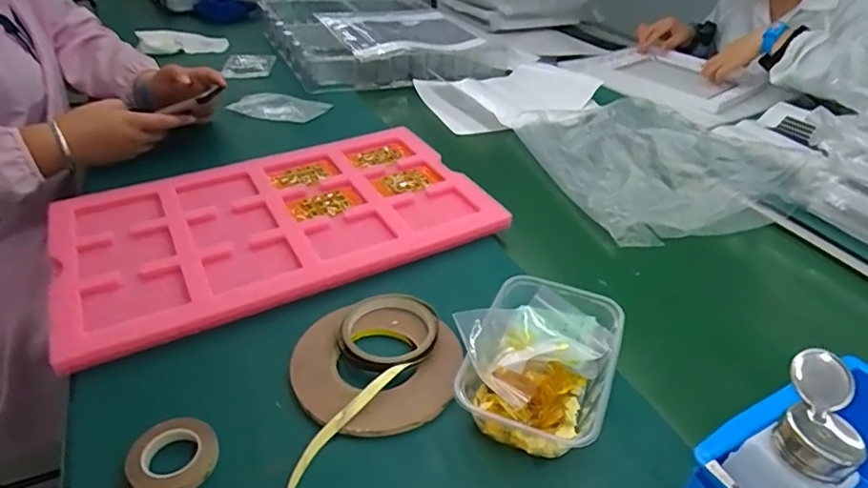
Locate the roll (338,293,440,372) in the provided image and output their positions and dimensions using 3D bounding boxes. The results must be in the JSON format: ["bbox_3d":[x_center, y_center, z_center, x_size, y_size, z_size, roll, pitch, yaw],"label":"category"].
[{"bbox_3d":[-0.038,0.080,0.530,0.098,0.019,0.095,2,36,-1],"label":"roll"}]

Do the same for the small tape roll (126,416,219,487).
[{"bbox_3d":[-0.200,0.164,0.423,0.062,0.011,0.062,2,36,-1],"label":"small tape roll"}]

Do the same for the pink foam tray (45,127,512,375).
[{"bbox_3d":[-0.198,-0.039,0.681,0.482,0.031,0.306,-15,40,-24],"label":"pink foam tray"}]

